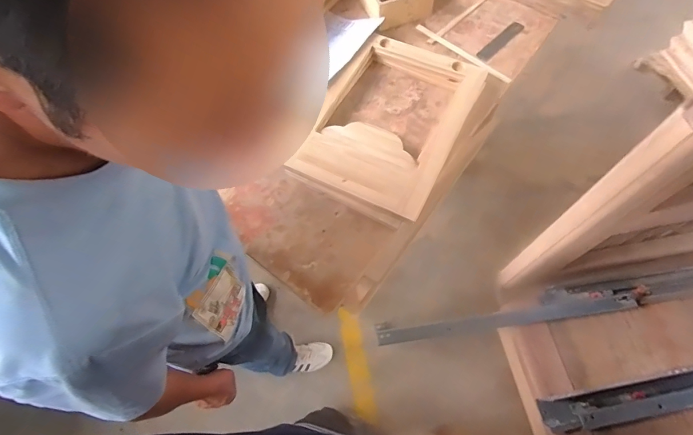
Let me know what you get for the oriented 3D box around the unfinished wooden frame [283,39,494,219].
[{"bbox_3d":[0.102,-0.253,0.937,0.360,0.048,0.484,25,70,12],"label":"unfinished wooden frame"}]

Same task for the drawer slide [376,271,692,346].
[{"bbox_3d":[0.277,0.113,0.484,0.475,0.023,0.038,-11,65,-2],"label":"drawer slide"}]

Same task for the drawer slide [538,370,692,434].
[{"bbox_3d":[0.408,0.199,0.436,0.362,0.020,0.039,-11,65,-2],"label":"drawer slide"}]

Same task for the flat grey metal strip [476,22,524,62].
[{"bbox_3d":[0.438,-0.501,1.065,0.176,0.009,0.035,-42,83,-13],"label":"flat grey metal strip"}]

